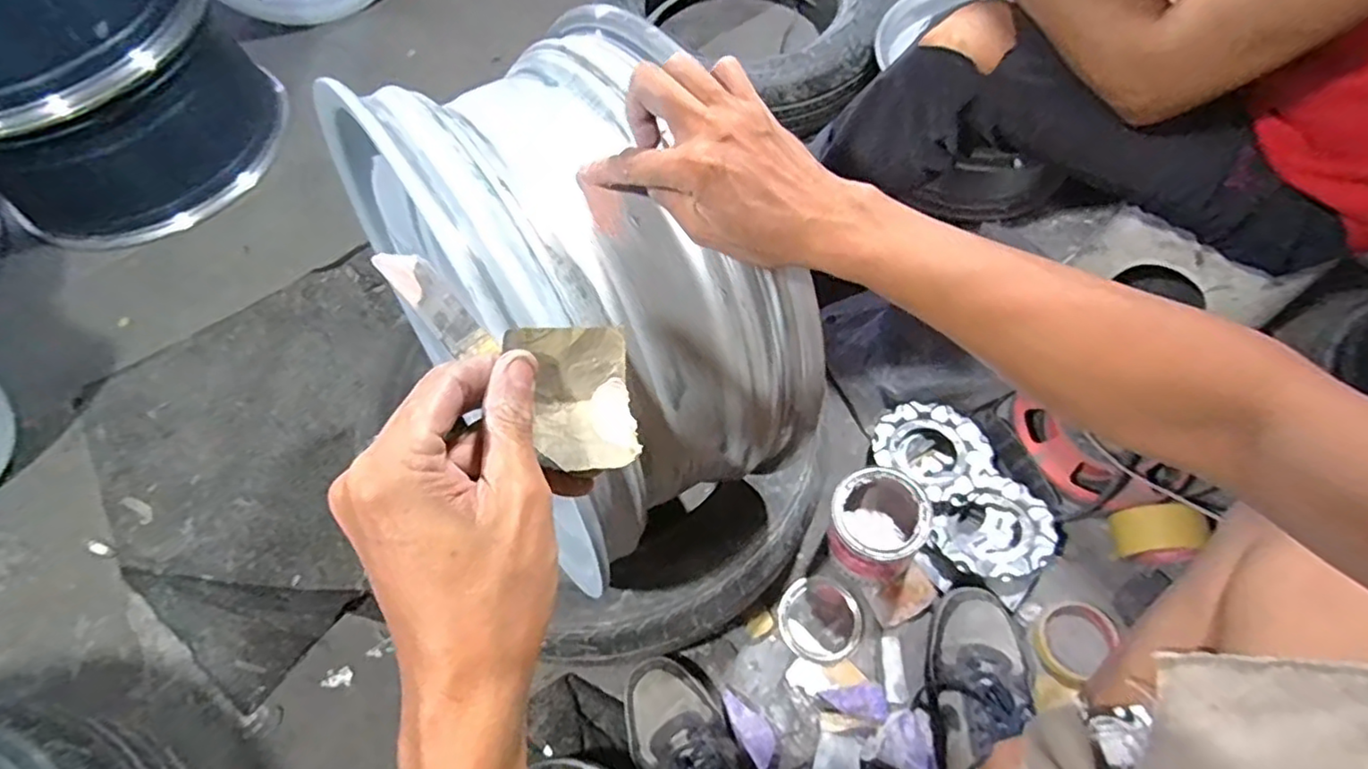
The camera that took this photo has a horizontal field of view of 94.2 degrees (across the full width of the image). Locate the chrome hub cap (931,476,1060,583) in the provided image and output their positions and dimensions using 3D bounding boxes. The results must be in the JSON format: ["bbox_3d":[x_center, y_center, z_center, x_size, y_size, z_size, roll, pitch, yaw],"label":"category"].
[{"bbox_3d":[0.394,0.183,0.800,0.140,0.051,0.123,-38,67,-15],"label":"chrome hub cap"}]

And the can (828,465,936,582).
[{"bbox_3d":[0.229,0.171,0.772,0.107,0.139,0.105,-1,63,2],"label":"can"}]

